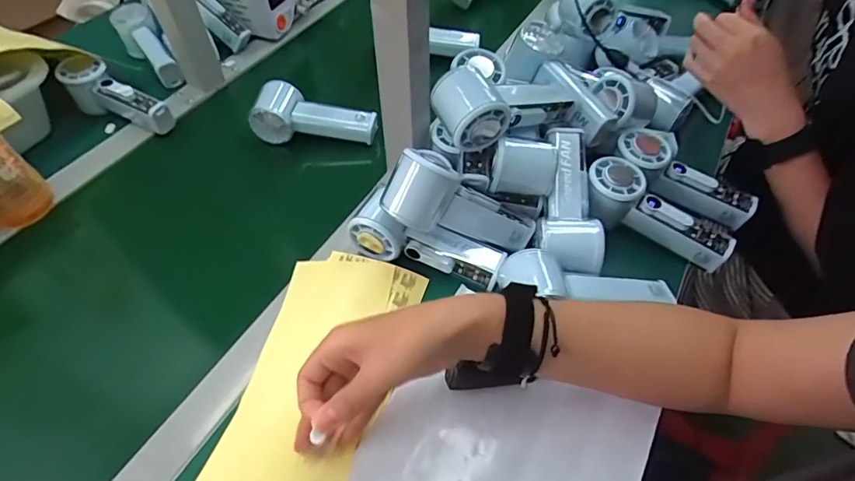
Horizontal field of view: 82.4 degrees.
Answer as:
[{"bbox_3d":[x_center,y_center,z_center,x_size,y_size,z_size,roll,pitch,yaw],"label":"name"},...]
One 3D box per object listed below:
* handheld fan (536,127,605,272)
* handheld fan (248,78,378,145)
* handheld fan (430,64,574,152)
[{"bbox_3d":[0.143,-0.042,0.491,0.062,0.042,0.154,4,68,5],"label":"handheld fan"},{"bbox_3d":[-0.141,-0.151,0.615,0.150,0.058,0.047,9,50,-6],"label":"handheld fan"},{"bbox_3d":[0.078,-0.135,0.485,0.146,0.067,0.066,-13,49,-30],"label":"handheld fan"}]

